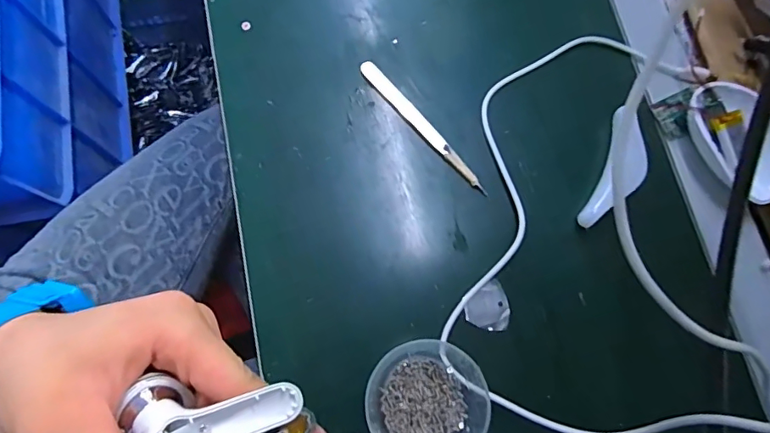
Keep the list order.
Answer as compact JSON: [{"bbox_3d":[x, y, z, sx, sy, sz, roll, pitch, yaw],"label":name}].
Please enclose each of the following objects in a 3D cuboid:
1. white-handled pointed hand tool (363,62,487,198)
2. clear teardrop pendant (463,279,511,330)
[{"bbox_3d":[0.026,-0.064,0.343,0.011,0.004,0.124,-39,81,-12],"label":"white-handled pointed hand tool"},{"bbox_3d":[0.065,0.057,0.314,0.028,0.004,0.031,-5,76,-5],"label":"clear teardrop pendant"}]

